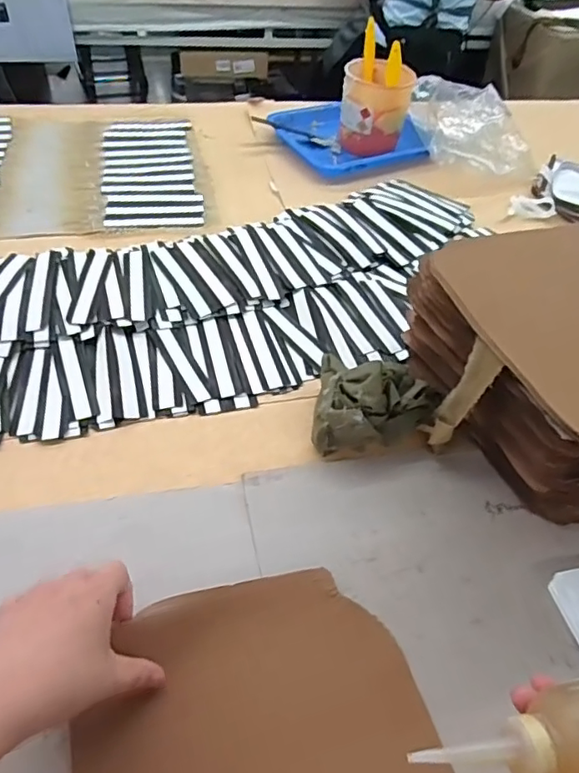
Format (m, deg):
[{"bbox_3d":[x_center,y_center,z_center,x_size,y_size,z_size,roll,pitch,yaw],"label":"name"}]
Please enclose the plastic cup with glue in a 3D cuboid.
[{"bbox_3d":[0.154,-0.512,0.983,0.119,0.178,0.136,12,46,6],"label":"plastic cup with glue"}]

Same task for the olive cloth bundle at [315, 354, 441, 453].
[{"bbox_3d":[0.086,0.017,0.545,0.117,0.077,0.090,8,46,2],"label":"olive cloth bundle"}]

